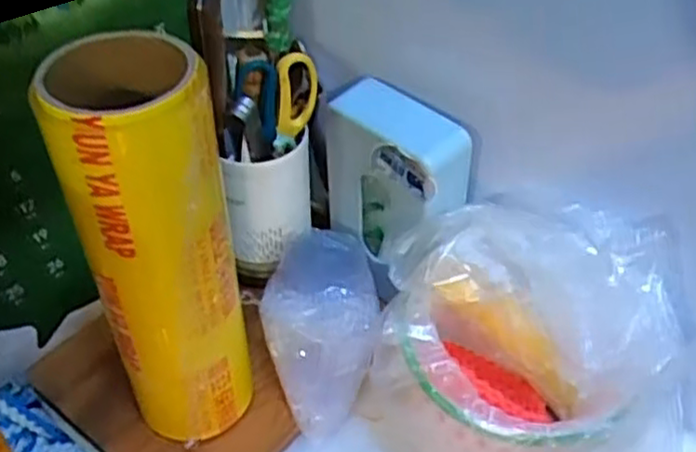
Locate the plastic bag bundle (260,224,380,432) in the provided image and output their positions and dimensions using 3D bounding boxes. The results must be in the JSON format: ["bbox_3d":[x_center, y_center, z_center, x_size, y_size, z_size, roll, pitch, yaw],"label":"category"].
[{"bbox_3d":[-0.023,0.086,0.622,0.095,0.084,0.148,0,44,0],"label":"plastic bag bundle"}]

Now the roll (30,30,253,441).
[{"bbox_3d":[-0.126,0.022,0.503,0.090,0.301,0.098,-13,46,-13],"label":"roll"}]

